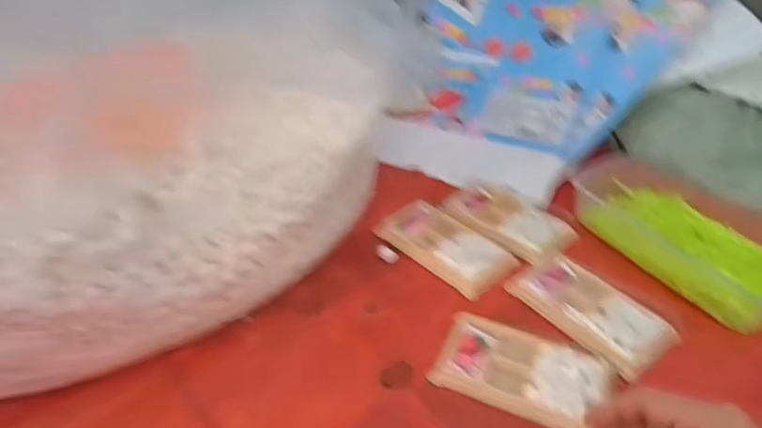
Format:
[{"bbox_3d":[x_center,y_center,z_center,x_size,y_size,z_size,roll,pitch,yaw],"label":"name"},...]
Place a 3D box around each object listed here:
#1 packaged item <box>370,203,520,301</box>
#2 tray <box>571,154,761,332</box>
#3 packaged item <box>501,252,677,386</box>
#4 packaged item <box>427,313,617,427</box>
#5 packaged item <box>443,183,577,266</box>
[{"bbox_3d":[0.070,0.032,0.578,0.079,0.013,0.148,-28,45,-33],"label":"packaged item"},{"bbox_3d":[0.337,0.012,0.575,0.165,0.044,0.254,-21,41,-27],"label":"tray"},{"bbox_3d":[0.199,0.091,0.502,0.073,0.016,0.138,-23,42,-28],"label":"packaged item"},{"bbox_3d":[0.120,0.129,0.444,0.136,0.014,0.087,16,39,20],"label":"packaged item"},{"bbox_3d":[0.147,0.002,0.609,0.083,0.012,0.142,-29,45,-34],"label":"packaged item"}]

